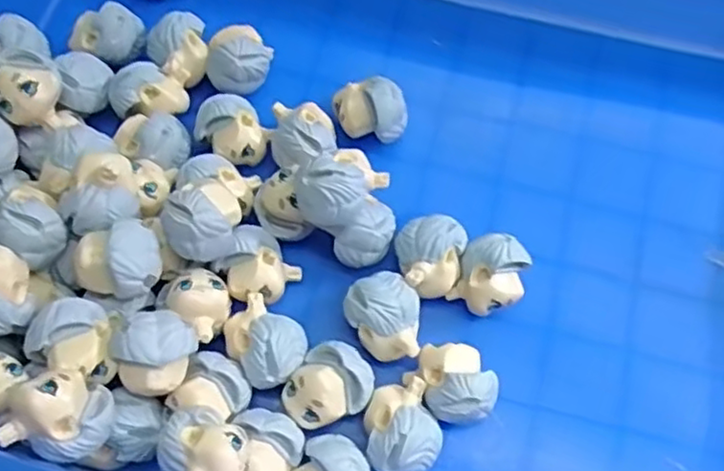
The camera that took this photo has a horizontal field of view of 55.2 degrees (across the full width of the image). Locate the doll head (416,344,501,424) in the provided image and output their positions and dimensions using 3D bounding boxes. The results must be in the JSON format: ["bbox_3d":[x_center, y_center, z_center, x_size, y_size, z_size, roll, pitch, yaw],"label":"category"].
[{"bbox_3d":[0.031,0.048,0.223,0.022,0.025,0.026,-11,67,-4],"label":"doll head"}]

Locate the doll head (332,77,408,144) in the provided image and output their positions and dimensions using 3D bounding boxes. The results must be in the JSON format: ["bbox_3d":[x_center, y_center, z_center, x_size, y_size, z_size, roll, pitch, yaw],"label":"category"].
[{"bbox_3d":[0.003,-0.045,0.261,0.027,0.025,0.018,16,68,7],"label":"doll head"}]

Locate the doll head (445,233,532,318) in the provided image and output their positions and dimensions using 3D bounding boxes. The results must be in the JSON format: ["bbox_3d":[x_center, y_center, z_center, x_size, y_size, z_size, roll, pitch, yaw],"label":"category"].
[{"bbox_3d":[0.044,0.015,0.237,0.022,0.024,0.025,27,70,11],"label":"doll head"}]

